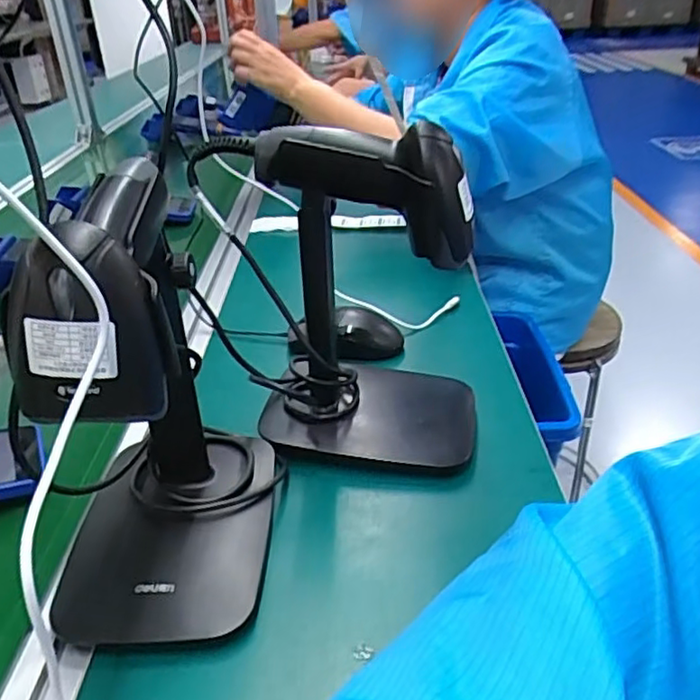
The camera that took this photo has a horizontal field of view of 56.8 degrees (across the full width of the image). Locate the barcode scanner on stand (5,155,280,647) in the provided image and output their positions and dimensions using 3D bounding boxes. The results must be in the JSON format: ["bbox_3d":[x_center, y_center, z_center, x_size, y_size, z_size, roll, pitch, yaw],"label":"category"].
[{"bbox_3d":[-0.110,0.029,0.372,0.109,0.236,0.163,1,31,4],"label":"barcode scanner on stand"}]

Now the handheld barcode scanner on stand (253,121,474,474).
[{"bbox_3d":[0.015,-0.039,0.482,0.165,0.237,0.125,3,31,8],"label":"handheld barcode scanner on stand"}]

